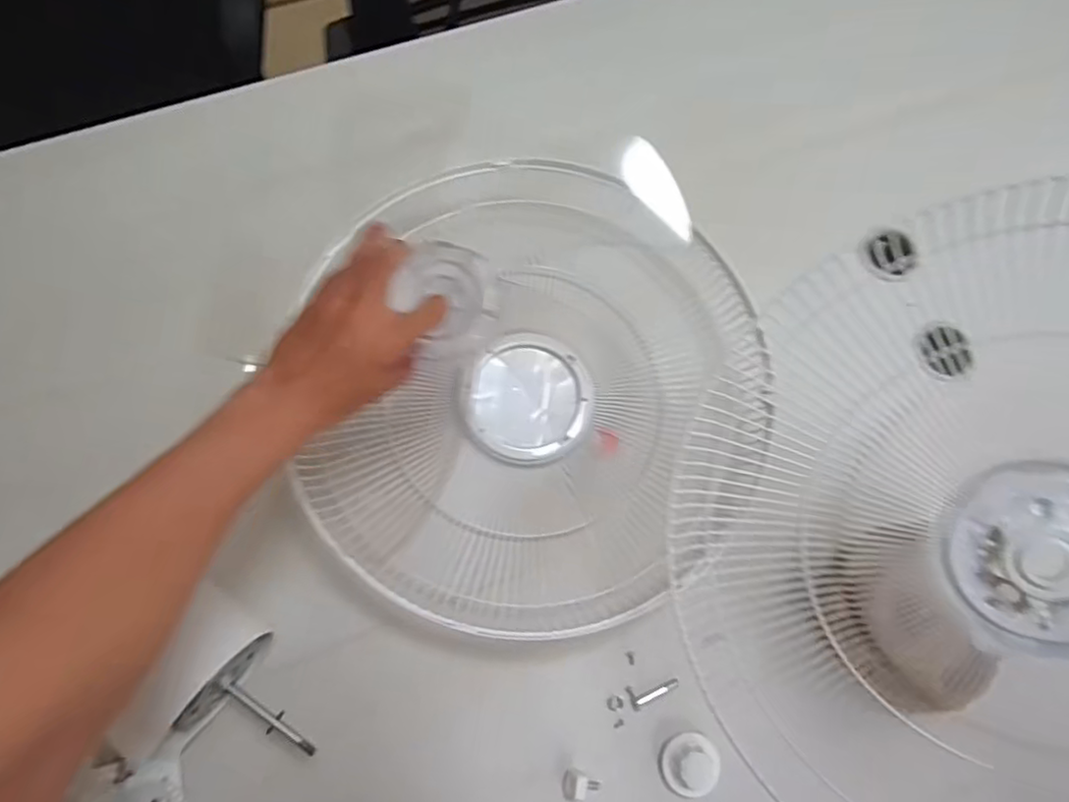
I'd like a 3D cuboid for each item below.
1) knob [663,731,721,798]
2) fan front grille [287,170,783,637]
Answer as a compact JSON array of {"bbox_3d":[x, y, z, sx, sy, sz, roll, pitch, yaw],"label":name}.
[{"bbox_3d":[0.140,0.321,0.585,0.050,0.019,0.049,1,76,-5],"label":"knob"},{"bbox_3d":[0.006,-0.013,0.636,0.427,0.090,0.429,-7,76,-7],"label":"fan front grille"}]

